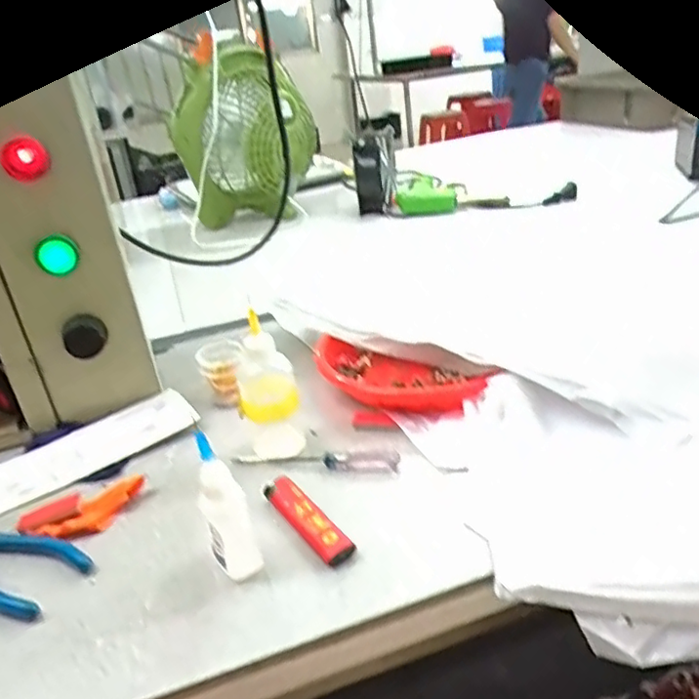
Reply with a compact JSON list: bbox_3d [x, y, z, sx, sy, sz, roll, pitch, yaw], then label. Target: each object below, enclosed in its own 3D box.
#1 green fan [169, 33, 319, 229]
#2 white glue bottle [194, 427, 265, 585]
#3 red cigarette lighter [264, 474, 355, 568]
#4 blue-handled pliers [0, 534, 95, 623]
[{"bbox_3d":[-0.159,-0.328,0.961,0.193,0.234,0.142,-8,27,0],"label":"green fan"},{"bbox_3d":[-0.065,0.083,0.326,0.022,0.082,0.018,-18,29,-20],"label":"white glue bottle"},{"bbox_3d":[-0.026,0.097,0.364,0.019,0.012,0.076,-22,31,-26],"label":"red cigarette lighter"},{"bbox_3d":[-0.206,0.121,0.368,0.120,0.008,0.046,12,33,34],"label":"blue-handled pliers"}]

